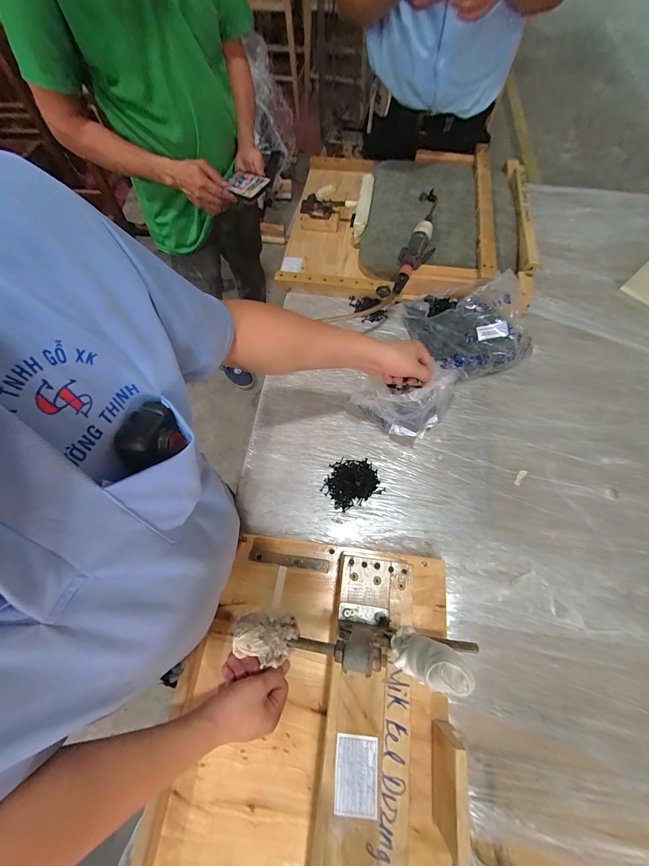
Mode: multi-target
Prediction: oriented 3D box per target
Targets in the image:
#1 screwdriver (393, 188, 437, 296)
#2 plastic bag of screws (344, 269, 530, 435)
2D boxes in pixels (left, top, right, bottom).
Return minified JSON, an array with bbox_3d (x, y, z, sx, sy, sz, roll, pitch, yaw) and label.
[{"bbox_3d":[0.234,-0.471,0.762,0.072,0.040,0.351,17,68,8],"label":"screwdriver"},{"bbox_3d":[0.251,-0.165,0.649,0.256,0.153,0.391,34,66,15],"label":"plastic bag of screws"}]

